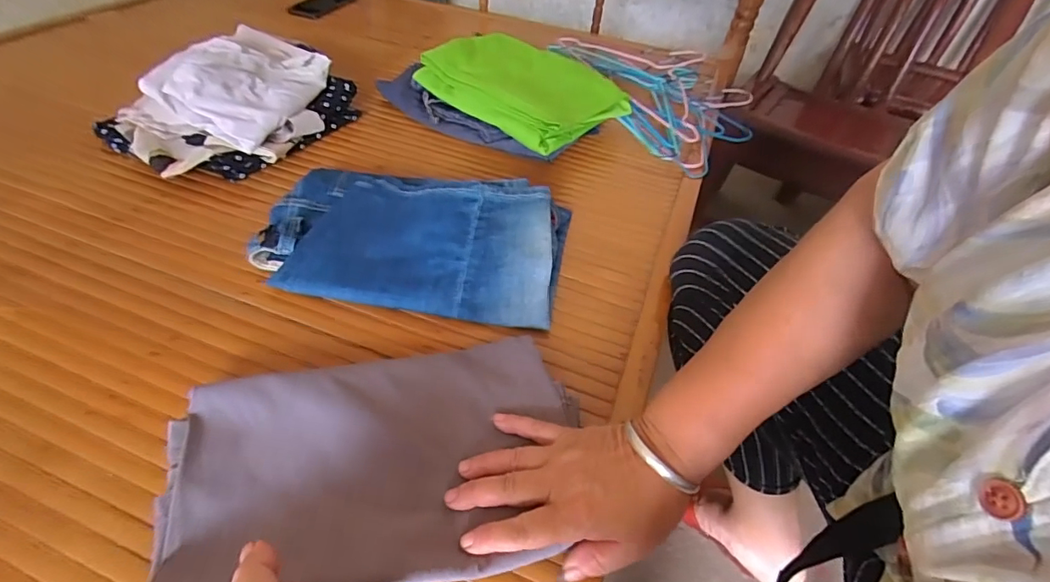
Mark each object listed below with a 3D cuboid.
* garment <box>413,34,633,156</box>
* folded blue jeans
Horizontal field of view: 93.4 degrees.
[{"bbox_3d":[0.002,-0.315,0.745,0.261,0.048,0.218,34,52,24],"label":"garment"},{"bbox_3d":[-0.114,-0.061,0.527,0.311,0.048,0.195,9,46,2],"label":"folded blue jeans"}]

